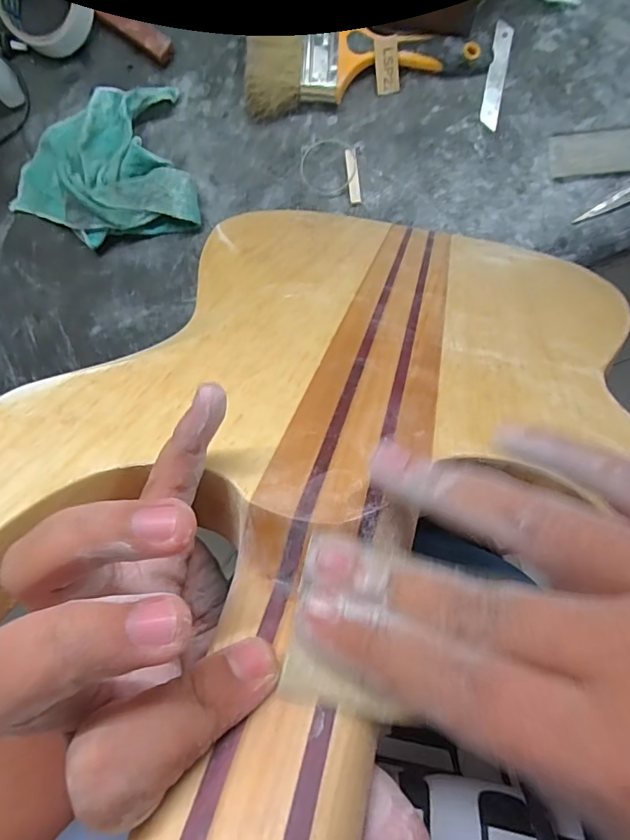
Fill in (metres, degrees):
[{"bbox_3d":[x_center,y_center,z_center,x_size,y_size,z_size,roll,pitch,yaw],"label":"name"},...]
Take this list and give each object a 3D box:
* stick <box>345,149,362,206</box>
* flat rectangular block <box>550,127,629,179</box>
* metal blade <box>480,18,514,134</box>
[{"bbox_3d":[0.038,-0.240,0.475,0.011,0.005,0.052,-7,90,1],"label":"stick"},{"bbox_3d":[0.280,-0.260,0.467,0.103,0.005,0.040,-6,90,1],"label":"flat rectangular block"},{"bbox_3d":[0.178,-0.337,0.472,0.018,0.004,0.099,10,90,1],"label":"metal blade"}]

